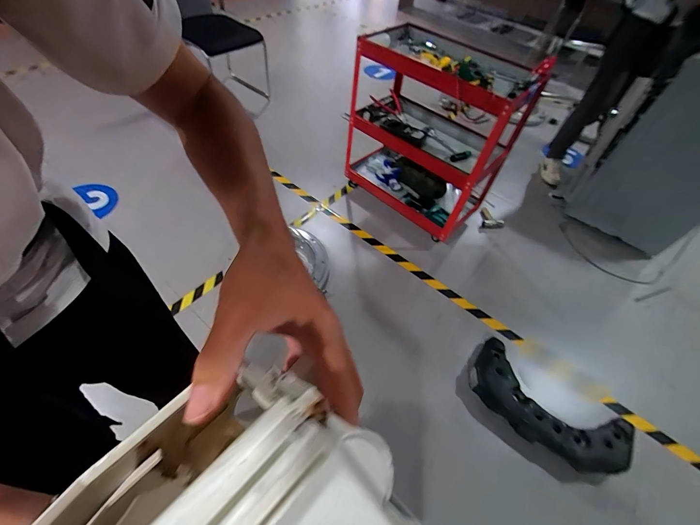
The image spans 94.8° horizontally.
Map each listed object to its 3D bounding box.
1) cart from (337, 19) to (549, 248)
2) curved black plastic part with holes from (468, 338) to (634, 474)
[{"bbox_3d":[0.353,-0.586,1.484,0.424,0.704,0.715,-35,63,-28],"label":"cart"},{"bbox_3d":[0.655,0.488,1.092,0.512,0.062,0.274,38,57,21],"label":"curved black plastic part with holes"}]

